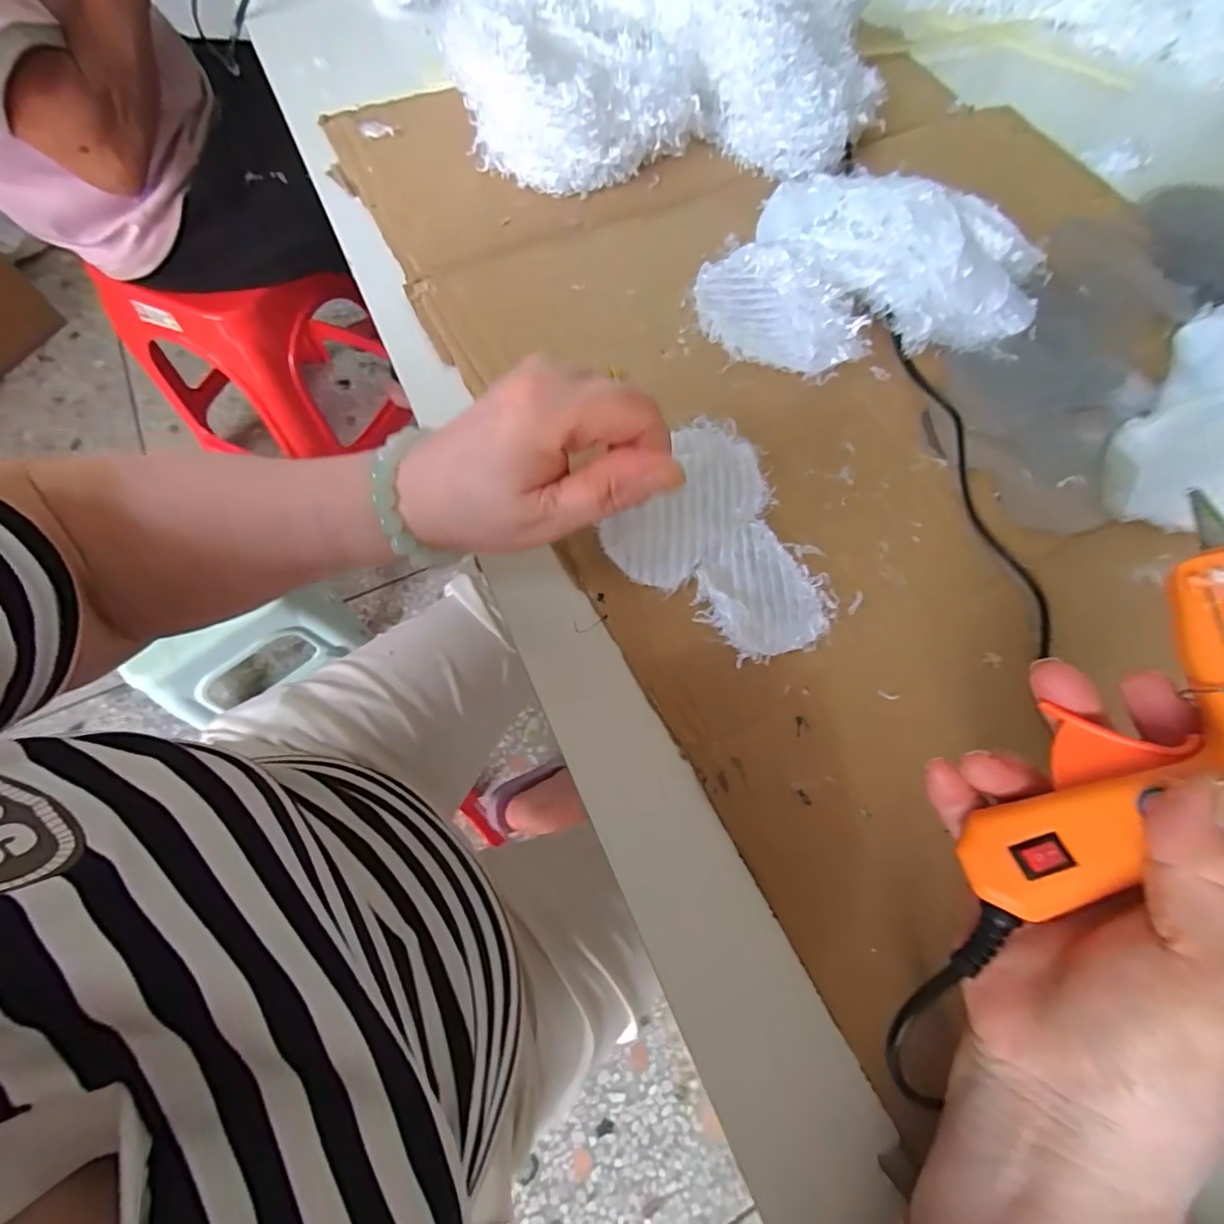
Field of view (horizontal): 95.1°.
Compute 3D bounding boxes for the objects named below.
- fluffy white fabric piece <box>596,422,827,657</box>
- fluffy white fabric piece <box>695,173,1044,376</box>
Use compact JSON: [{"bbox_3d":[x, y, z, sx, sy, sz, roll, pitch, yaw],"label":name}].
[{"bbox_3d":[0.063,-0.036,0.294,0.120,0.021,0.096,40,71,12],"label":"fluffy white fabric piece"},{"bbox_3d":[0.167,-0.224,0.357,0.227,0.053,0.130,-16,70,-10],"label":"fluffy white fabric piece"}]

